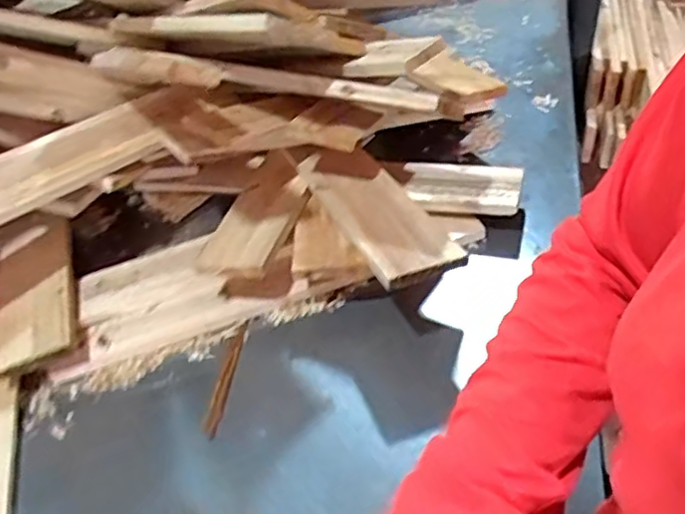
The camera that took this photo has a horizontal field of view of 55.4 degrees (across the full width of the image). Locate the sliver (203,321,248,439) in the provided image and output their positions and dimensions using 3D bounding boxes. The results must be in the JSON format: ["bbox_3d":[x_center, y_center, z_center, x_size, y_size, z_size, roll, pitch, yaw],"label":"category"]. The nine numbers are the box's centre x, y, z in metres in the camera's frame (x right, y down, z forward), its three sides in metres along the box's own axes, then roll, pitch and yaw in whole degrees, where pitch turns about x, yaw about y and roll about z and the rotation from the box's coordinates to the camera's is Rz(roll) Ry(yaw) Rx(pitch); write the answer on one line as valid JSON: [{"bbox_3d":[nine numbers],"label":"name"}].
[{"bbox_3d":[-0.120,0.123,0.673,0.017,0.009,0.132,1,44,9],"label":"sliver"}]

